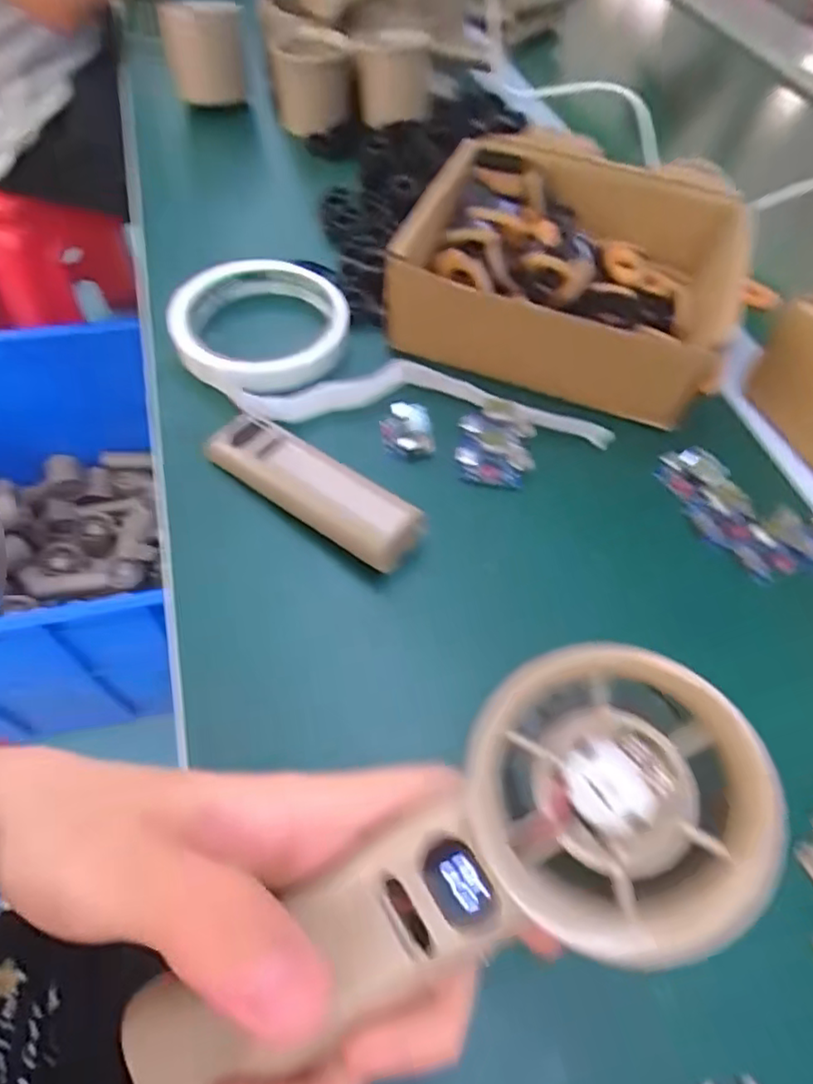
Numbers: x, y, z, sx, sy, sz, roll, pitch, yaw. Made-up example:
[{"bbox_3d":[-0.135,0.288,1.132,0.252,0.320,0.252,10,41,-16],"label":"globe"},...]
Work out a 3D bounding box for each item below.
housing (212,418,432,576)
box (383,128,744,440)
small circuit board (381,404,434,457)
[{"bbox_3d":[-0.043,-0.024,0.278,0.106,0.020,0.028,33,60,15],"label":"housing"},{"bbox_3d":[0.092,-0.151,0.340,0.173,0.049,0.147,19,58,7],"label":"box"},{"bbox_3d":[-0.001,-0.057,0.307,0.024,0.008,0.031,-5,58,-8],"label":"small circuit board"}]

